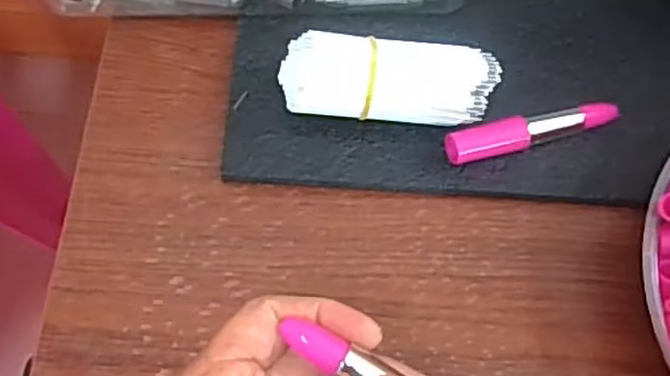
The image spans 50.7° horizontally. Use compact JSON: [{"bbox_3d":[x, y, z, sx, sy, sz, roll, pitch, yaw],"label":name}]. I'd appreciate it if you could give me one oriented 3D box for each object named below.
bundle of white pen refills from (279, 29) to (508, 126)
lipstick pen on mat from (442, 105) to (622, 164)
[{"bbox_3d":[0.026,-0.054,0.377,0.113,0.041,0.041,8,68,0],"label":"bundle of white pen refills"},{"bbox_3d":[0.109,-0.029,0.387,0.101,0.019,0.019,-12,69,-8],"label":"lipstick pen on mat"}]

